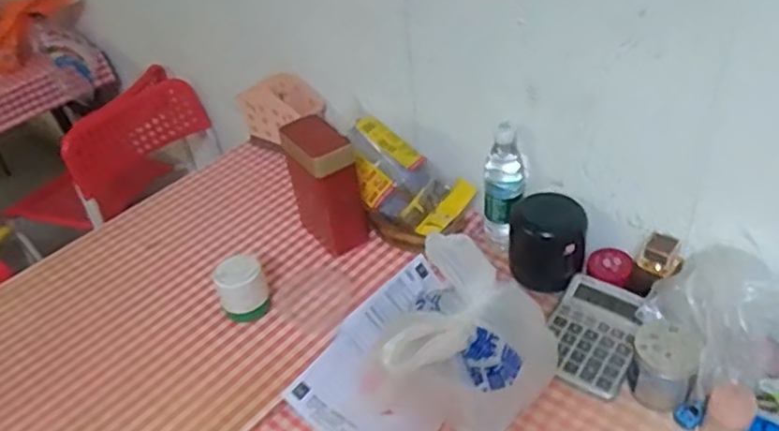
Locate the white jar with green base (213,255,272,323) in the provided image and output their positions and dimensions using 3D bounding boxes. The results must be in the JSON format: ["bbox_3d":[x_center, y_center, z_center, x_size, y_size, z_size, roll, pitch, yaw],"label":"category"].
[{"bbox_3d":[-0.231,0.117,1.040,0.072,0.099,0.058,-21,41,-16],"label":"white jar with green base"}]

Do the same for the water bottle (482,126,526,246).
[{"bbox_3d":[0.188,-0.041,1.092,0.061,0.213,0.061,6,41,15],"label":"water bottle"}]

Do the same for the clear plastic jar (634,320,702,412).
[{"bbox_3d":[0.362,0.192,0.872,0.074,0.094,0.085,12,43,21],"label":"clear plastic jar"}]

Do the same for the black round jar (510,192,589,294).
[{"bbox_3d":[0.251,0.041,1.044,0.111,0.100,0.114,-4,39,3],"label":"black round jar"}]

